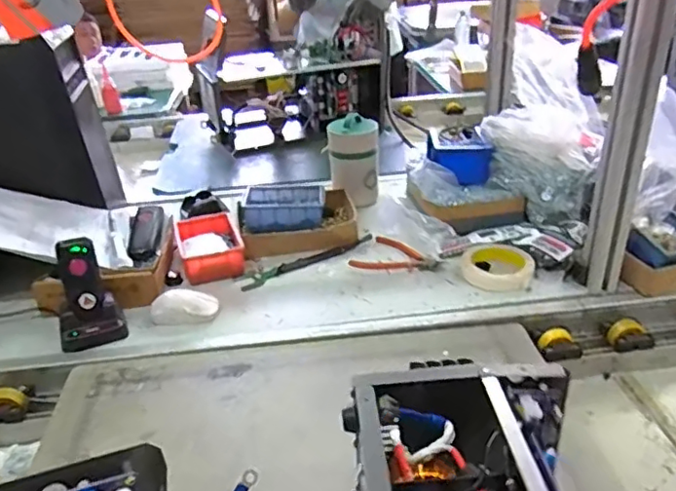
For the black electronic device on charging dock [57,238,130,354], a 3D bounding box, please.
[{"bbox_3d":[-0.340,0.065,0.782,0.079,0.146,0.026,-13,6,-18],"label":"black electronic device on charging dock"}]

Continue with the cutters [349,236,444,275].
[{"bbox_3d":[0.101,0.021,0.942,0.132,0.010,0.109,16,34,29],"label":"cutters"}]

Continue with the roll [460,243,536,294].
[{"bbox_3d":[0.244,0.030,0.892,0.105,0.027,0.107,-2,29,1],"label":"roll"}]

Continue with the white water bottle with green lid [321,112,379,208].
[{"bbox_3d":[0.030,-0.161,1.122,0.093,0.152,0.081,14,34,28],"label":"white water bottle with green lid"}]

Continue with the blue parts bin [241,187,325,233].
[{"bbox_3d":[-0.096,-0.061,1.044,0.145,0.054,0.119,-2,29,2],"label":"blue parts bin"}]

